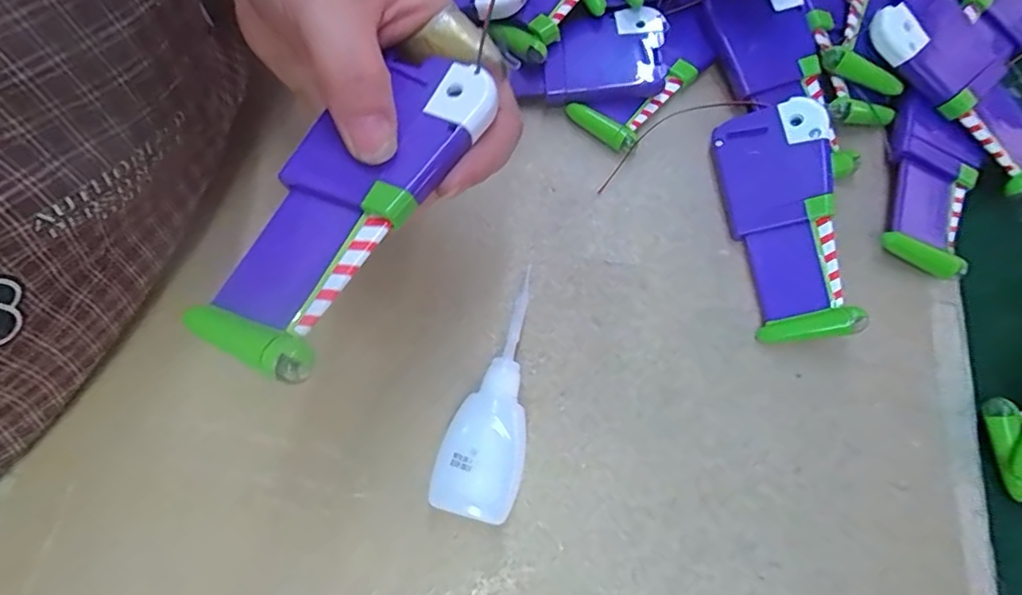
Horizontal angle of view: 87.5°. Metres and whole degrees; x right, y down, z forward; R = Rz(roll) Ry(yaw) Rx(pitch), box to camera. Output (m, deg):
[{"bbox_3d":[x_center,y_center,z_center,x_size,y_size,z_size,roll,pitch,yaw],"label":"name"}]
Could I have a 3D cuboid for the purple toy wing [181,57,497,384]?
[{"bbox_3d":[-0.050,-0.032,0.169,0.048,0.010,0.117,32,74,11],"label":"purple toy wing"}]

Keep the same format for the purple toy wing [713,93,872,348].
[{"bbox_3d":[0.134,-0.039,0.259,0.051,0.011,0.117,-14,73,25],"label":"purple toy wing"}]

